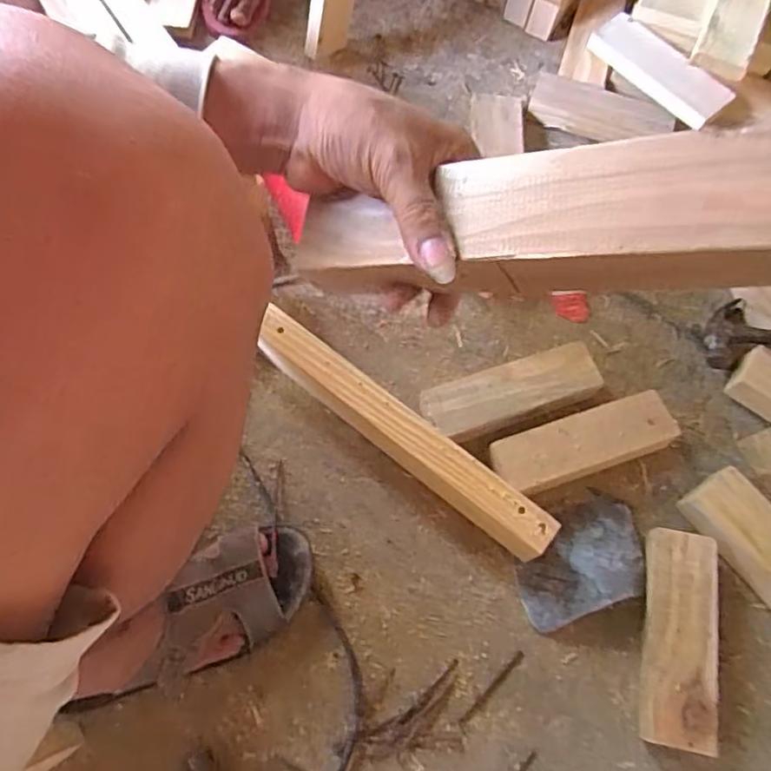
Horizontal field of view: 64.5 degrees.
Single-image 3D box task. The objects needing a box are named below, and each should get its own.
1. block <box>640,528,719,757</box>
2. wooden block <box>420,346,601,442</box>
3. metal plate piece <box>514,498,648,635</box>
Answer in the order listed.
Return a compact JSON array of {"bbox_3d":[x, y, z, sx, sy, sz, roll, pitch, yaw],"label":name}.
[{"bbox_3d":[0.280,0.234,0.587,0.068,0.034,0.181,11,68,2],"label":"block"},{"bbox_3d":[0.134,0.014,0.666,0.189,0.050,0.060,-18,70,-9],"label":"wooden block"},{"bbox_3d":[0.195,0.172,0.613,0.136,0.021,0.102,-19,70,-10],"label":"metal plate piece"}]

